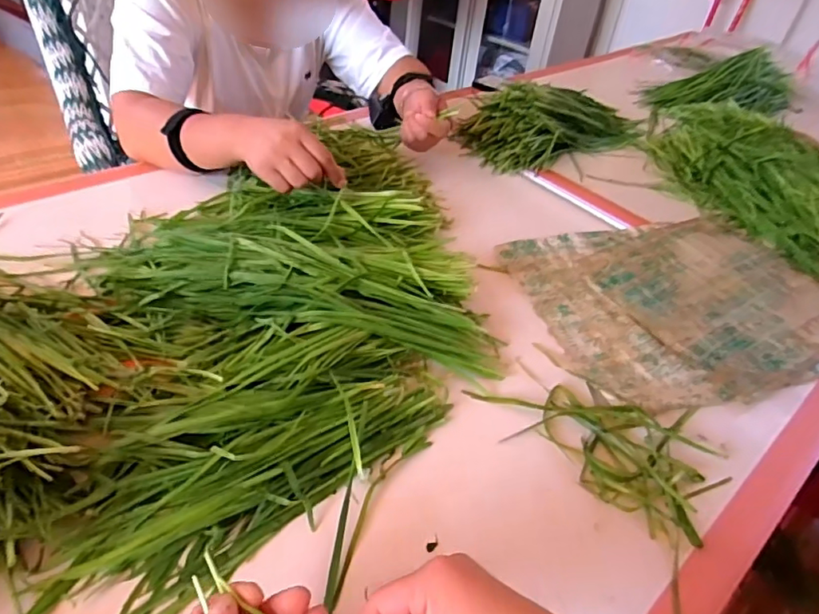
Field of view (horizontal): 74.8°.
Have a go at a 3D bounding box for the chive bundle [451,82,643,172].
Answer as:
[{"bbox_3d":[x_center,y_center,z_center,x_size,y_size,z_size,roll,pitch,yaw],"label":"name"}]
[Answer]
[{"bbox_3d":[0.256,-0.313,0.862,0.344,0.090,0.137,-15,47,-23],"label":"chive bundle"}]

